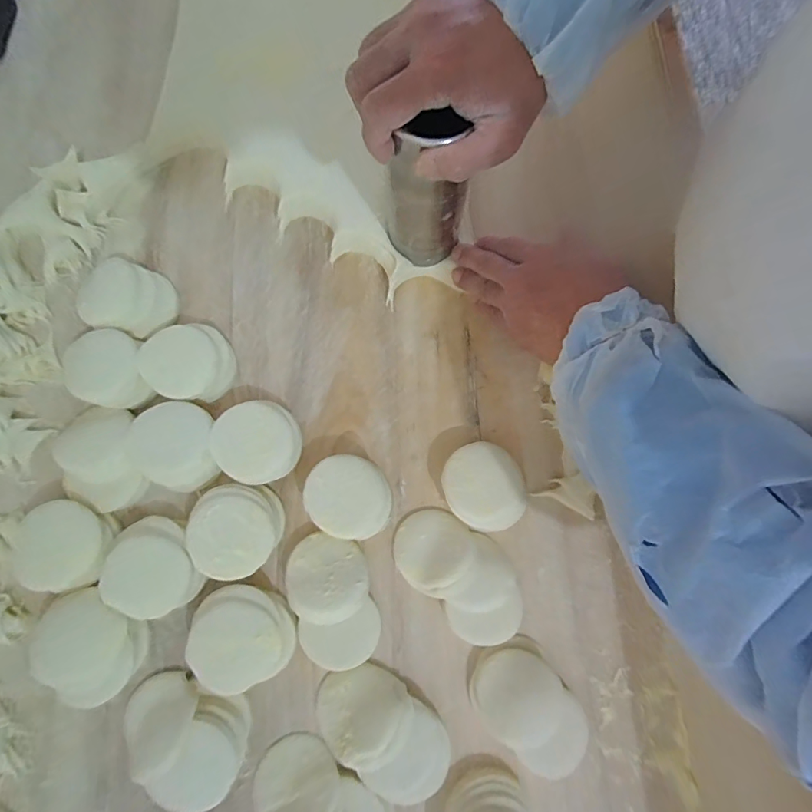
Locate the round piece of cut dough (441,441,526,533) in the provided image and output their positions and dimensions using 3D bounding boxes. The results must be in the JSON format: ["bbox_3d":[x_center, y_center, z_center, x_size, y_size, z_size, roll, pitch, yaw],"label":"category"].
[{"bbox_3d":[0.060,0.065,0.368,0.061,0.032,0.067,1,76,-3],"label":"round piece of cut dough"}]

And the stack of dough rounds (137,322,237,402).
[{"bbox_3d":[-0.175,-0.034,0.380,0.066,0.028,0.061,-23,79,-8],"label":"stack of dough rounds"}]

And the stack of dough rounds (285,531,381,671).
[{"bbox_3d":[-0.054,0.142,0.342,0.057,0.030,0.092,-14,78,-7],"label":"stack of dough rounds"}]

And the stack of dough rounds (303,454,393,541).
[{"bbox_3d":[-0.043,0.071,0.359,0.064,0.032,0.059,31,77,4],"label":"stack of dough rounds"}]

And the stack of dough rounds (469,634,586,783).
[{"bbox_3d":[0.088,0.214,0.328,0.061,0.020,0.091,-34,80,-10],"label":"stack of dough rounds"}]

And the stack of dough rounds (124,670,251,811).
[{"bbox_3d":[-0.150,0.221,0.307,0.083,0.030,0.063,14,76,0],"label":"stack of dough rounds"}]

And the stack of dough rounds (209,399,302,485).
[{"bbox_3d":[-0.115,0.029,0.363,0.063,0.034,0.060,-30,80,-10],"label":"stack of dough rounds"}]

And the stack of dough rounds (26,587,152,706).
[{"bbox_3d":[-0.220,0.167,0.323,0.067,0.021,0.057,35,77,5],"label":"stack of dough rounds"}]

